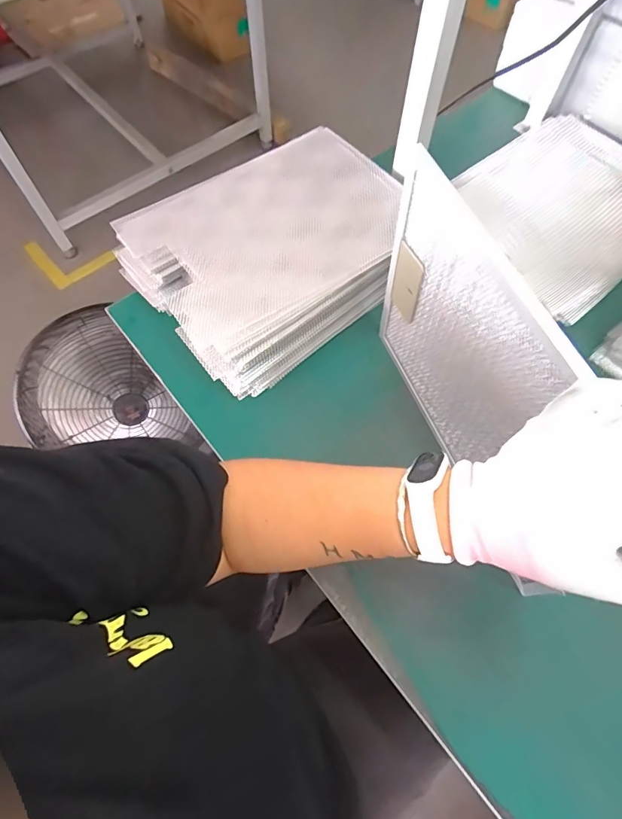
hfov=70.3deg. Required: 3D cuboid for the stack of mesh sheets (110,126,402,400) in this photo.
[{"bbox_3d":[-0.048,-0.219,0.592,0.341,0.073,0.283,-37,70,-16],"label":"stack of mesh sheets"}]

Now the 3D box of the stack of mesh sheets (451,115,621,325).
[{"bbox_3d":[0.387,-0.306,0.649,0.333,0.032,0.270,-34,69,-15],"label":"stack of mesh sheets"}]

